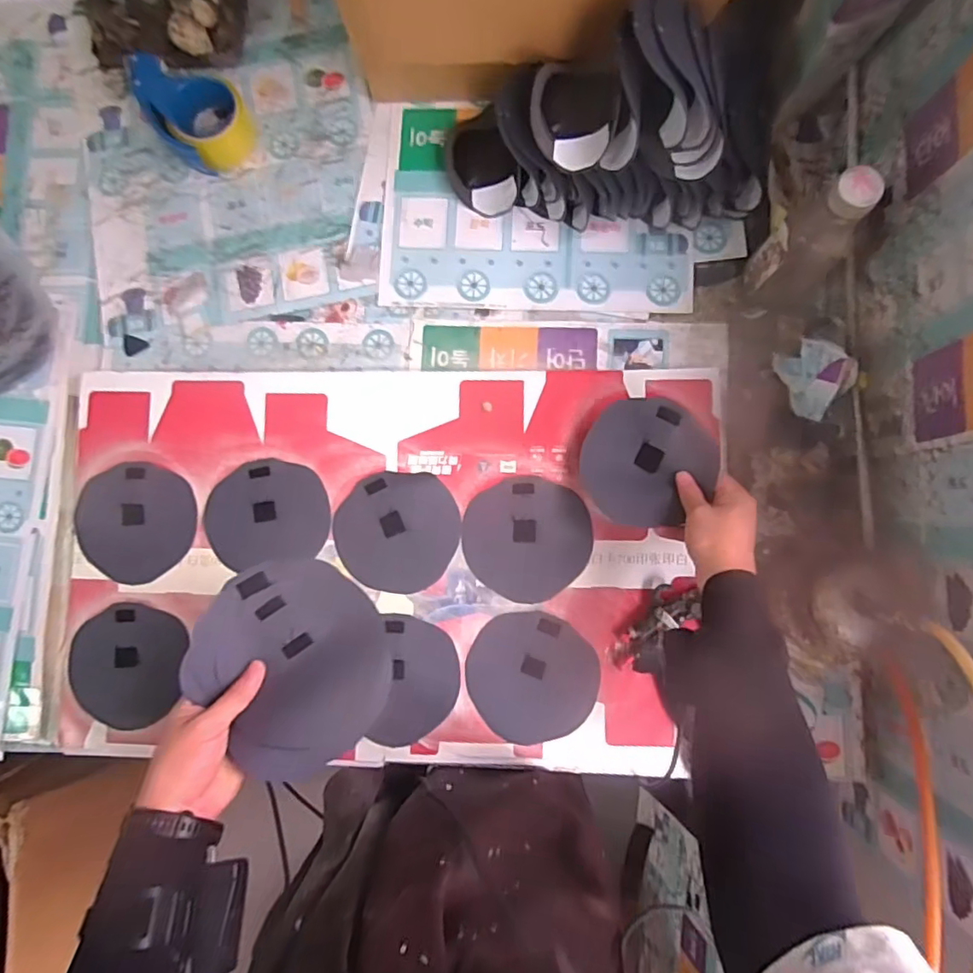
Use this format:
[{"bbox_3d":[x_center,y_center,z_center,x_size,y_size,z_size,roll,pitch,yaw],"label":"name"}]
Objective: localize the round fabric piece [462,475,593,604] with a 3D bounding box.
[{"bbox_3d":[0.047,0.061,0.669,0.144,0.005,0.139,7,84,5],"label":"round fabric piece"}]

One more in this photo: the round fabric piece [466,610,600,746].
[{"bbox_3d":[0.052,0.216,0.659,0.140,0.004,0.147,0,86,0],"label":"round fabric piece"}]

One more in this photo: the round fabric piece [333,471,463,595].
[{"bbox_3d":[-0.105,0.053,0.676,0.141,0.012,0.136,7,84,5],"label":"round fabric piece"}]

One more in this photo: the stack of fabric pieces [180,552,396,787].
[{"bbox_3d":[-0.173,0.160,0.524,0.160,0.016,0.179,-42,91,-15],"label":"stack of fabric pieces"}]

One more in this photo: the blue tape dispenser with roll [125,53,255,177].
[{"bbox_3d":[-0.372,-0.475,0.715,0.141,0.076,0.103,45,88,8],"label":"blue tape dispenser with roll"}]

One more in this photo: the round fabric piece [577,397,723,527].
[{"bbox_3d":[0.171,-0.027,0.631,0.137,0.012,0.138,2,94,34],"label":"round fabric piece"}]

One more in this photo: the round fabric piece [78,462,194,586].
[{"bbox_3d":[-0.426,0.040,0.691,0.150,0.011,0.134,21,85,6],"label":"round fabric piece"}]

